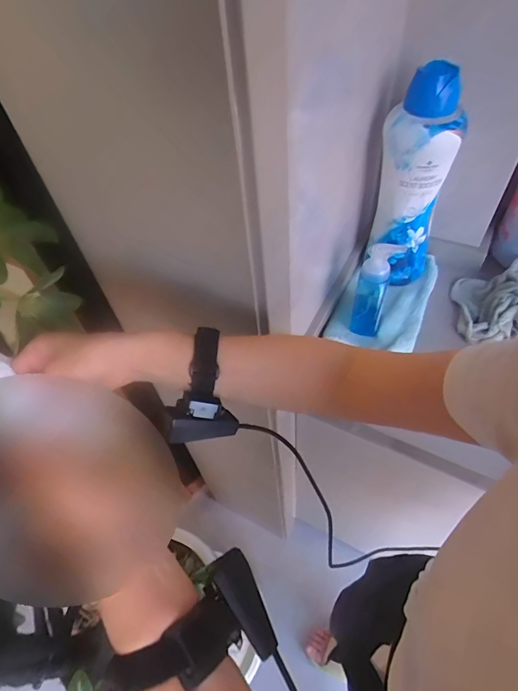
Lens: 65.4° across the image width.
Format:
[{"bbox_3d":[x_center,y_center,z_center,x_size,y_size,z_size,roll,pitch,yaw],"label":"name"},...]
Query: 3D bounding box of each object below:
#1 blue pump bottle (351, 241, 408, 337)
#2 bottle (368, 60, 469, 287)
[{"bbox_3d":[0.184,-0.086,0.654,0.059,0.155,0.053,16,56,16],"label":"blue pump bottle"},{"bbox_3d":[0.245,-0.250,0.649,0.106,0.332,0.062,8,54,11],"label":"bottle"}]

